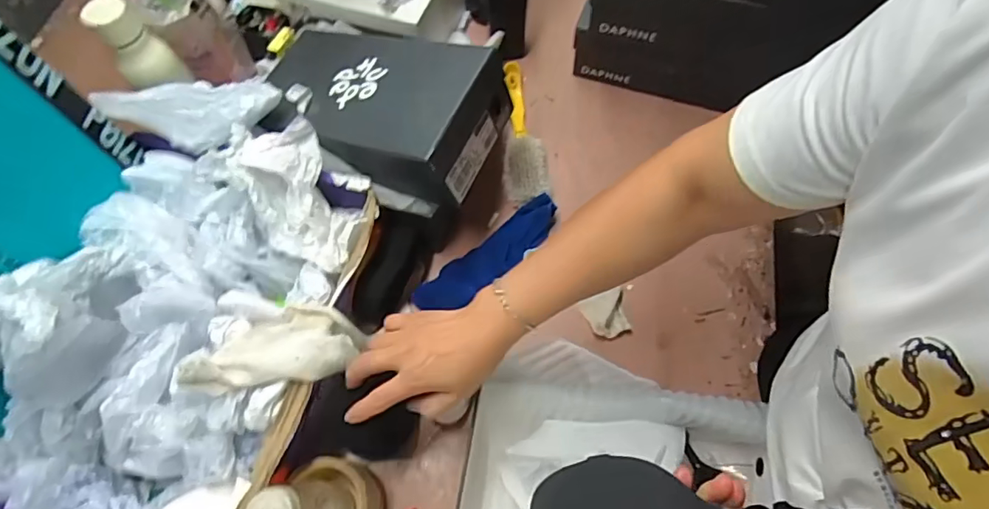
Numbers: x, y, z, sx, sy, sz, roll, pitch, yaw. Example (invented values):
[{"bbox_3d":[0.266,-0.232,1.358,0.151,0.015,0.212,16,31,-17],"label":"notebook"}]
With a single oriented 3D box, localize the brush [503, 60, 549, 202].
[{"bbox_3d":[0.036,-0.178,0.756,0.055,0.035,0.230,-5,65,0],"label":"brush"}]

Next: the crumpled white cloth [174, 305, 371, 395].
[{"bbox_3d":[-0.207,0.083,0.507,0.153,0.045,0.081,-8,65,-2],"label":"crumpled white cloth"}]

